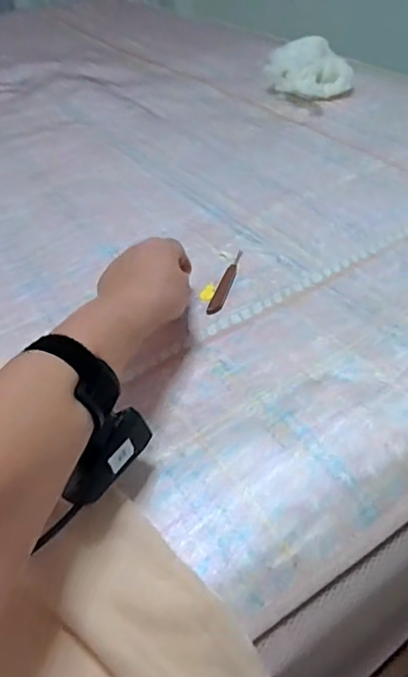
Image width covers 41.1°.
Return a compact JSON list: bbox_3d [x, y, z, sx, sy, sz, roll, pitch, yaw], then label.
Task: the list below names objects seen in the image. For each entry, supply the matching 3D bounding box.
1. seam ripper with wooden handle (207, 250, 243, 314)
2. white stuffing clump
[{"bbox_3d":[0.024,-0.062,0.574,0.013,0.004,0.107,8,45,17],"label":"seam ripper with wooden handle"},{"bbox_3d":[0.181,-0.459,0.926,0.108,0.077,0.111,-26,46,-19],"label":"white stuffing clump"}]

